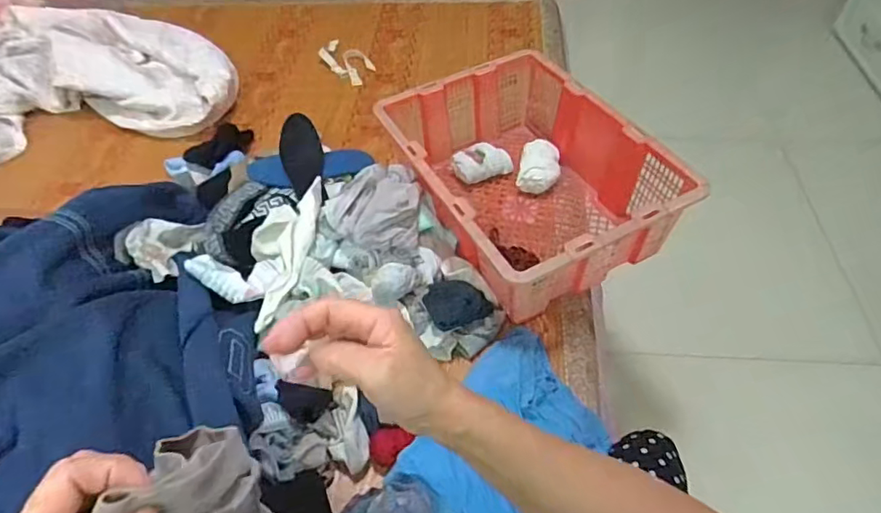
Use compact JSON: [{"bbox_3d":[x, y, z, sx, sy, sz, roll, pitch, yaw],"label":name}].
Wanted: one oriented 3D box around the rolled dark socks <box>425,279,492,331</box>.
[{"bbox_3d":[0.026,0.068,0.782,0.094,0.051,0.064,-8,51,-3],"label":"rolled dark socks"}]

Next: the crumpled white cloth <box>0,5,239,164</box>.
[{"bbox_3d":[-0.929,-0.433,1.201,0.828,0.181,0.658,-20,53,-12],"label":"crumpled white cloth"}]

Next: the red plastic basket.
[{"bbox_3d":[0.137,-0.147,0.899,0.345,0.161,0.451,-23,53,-14],"label":"red plastic basket"}]

